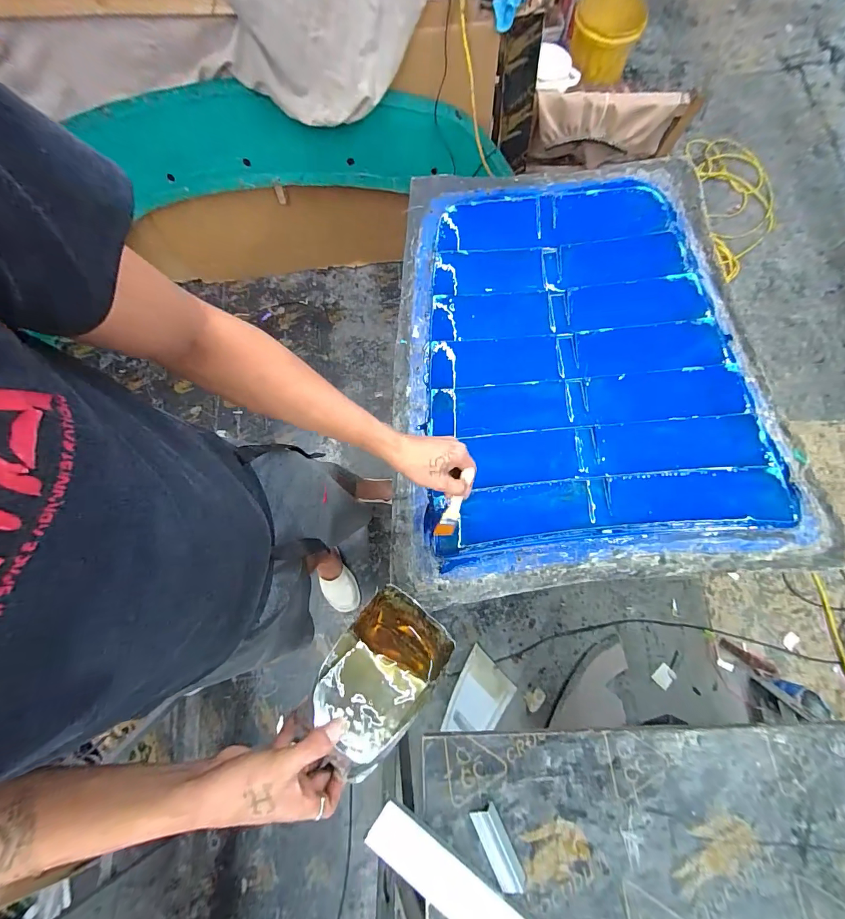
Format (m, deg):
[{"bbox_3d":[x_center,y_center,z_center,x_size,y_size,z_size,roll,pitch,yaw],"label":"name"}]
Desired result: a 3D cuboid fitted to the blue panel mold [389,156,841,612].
[{"bbox_3d":[0.265,-0.180,0.689,0.671,0.064,0.777,-7,78,-2],"label":"blue panel mold"}]

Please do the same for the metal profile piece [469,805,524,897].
[{"bbox_3d":[0.090,0.462,0.461,0.032,0.016,0.086,-26,77,-6],"label":"metal profile piece"}]

